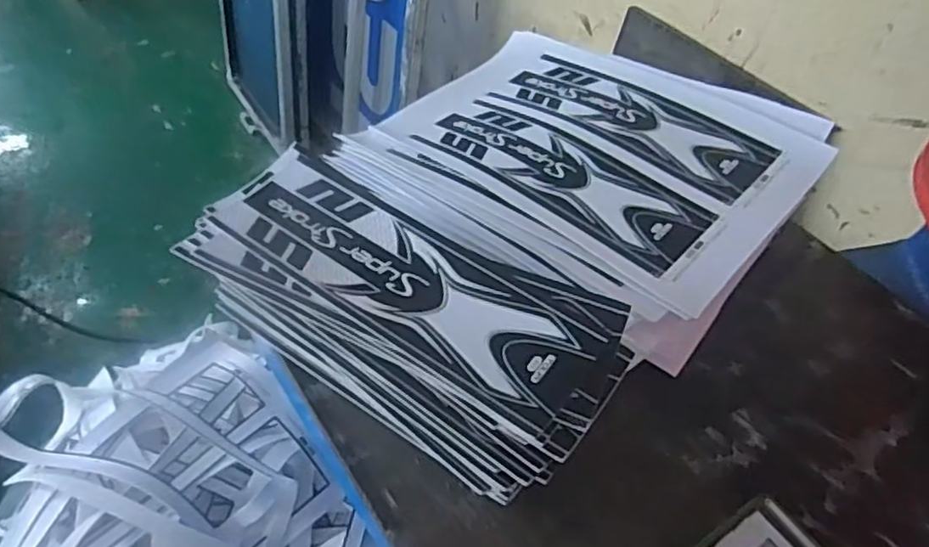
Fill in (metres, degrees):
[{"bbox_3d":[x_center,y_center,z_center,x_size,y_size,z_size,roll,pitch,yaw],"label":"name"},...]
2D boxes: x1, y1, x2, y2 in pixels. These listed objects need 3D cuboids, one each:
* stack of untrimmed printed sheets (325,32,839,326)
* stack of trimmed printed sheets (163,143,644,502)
[{"bbox_3d":[0.108,-0.114,0.606,0.352,0.042,0.298,34,57,24],"label":"stack of untrimmed printed sheets"},{"bbox_3d":[-0.051,0.040,0.458,0.297,0.104,0.132,28,55,20],"label":"stack of trimmed printed sheets"}]

